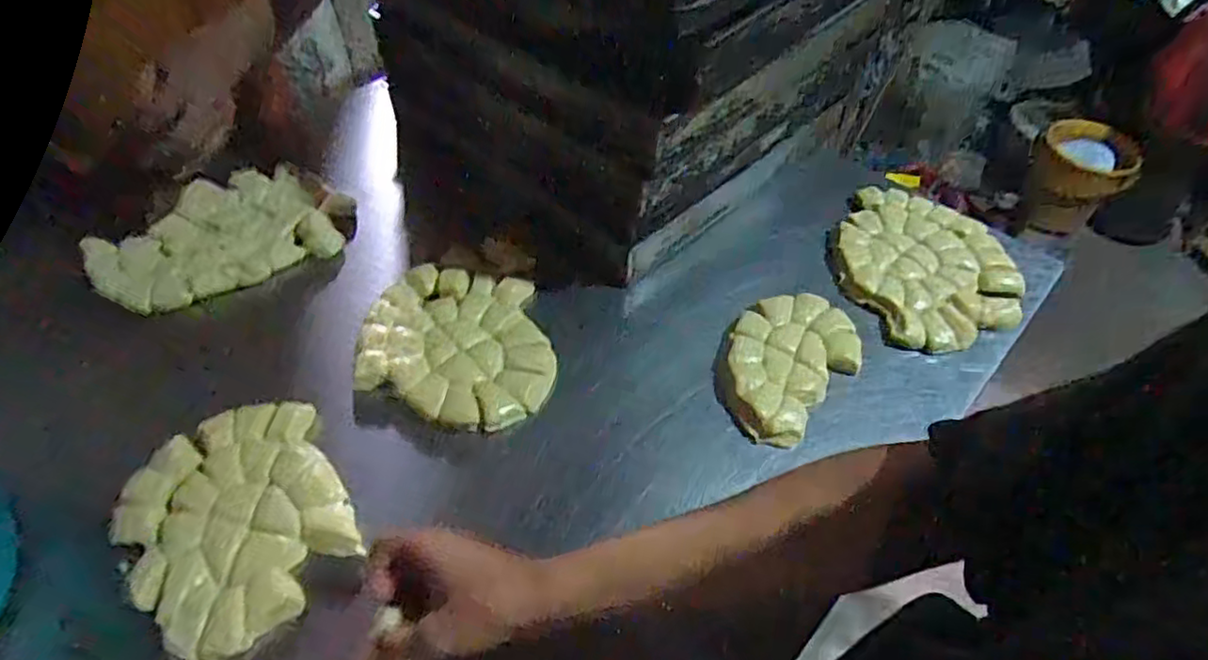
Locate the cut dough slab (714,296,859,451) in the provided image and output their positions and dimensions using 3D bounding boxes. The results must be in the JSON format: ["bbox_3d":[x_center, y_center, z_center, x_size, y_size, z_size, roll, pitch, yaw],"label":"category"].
[{"bbox_3d":[0.175,0.028,0.647,0.118,0.019,0.176,35,59,26],"label":"cut dough slab"}]

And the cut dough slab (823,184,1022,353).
[{"bbox_3d":[0.363,-0.081,0.740,0.211,0.032,0.209,-21,53,-16],"label":"cut dough slab"}]

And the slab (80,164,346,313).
[{"bbox_3d":[-0.437,-0.106,0.734,0.231,0.028,0.174,-27,55,-20],"label":"slab"}]

